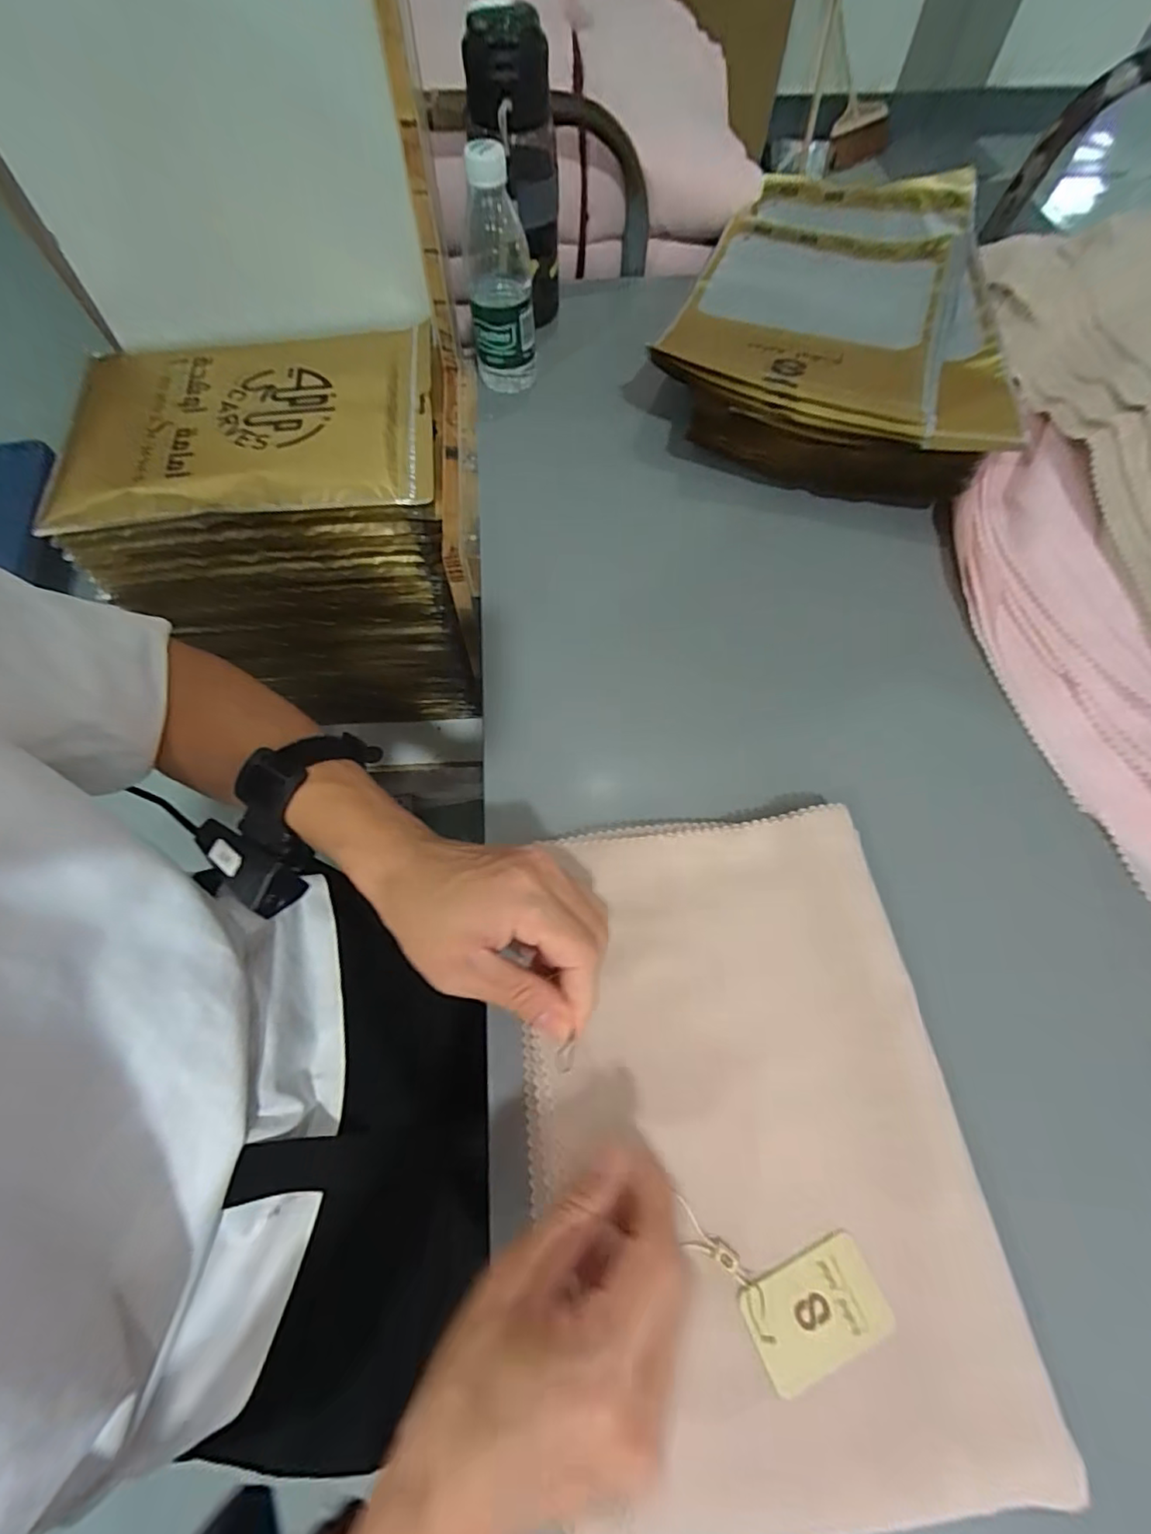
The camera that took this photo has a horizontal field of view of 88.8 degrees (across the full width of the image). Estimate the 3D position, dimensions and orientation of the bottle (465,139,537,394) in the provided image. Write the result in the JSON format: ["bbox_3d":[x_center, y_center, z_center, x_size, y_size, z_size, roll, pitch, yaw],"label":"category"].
[{"bbox_3d":[-0.070,-0.445,0.543,0.061,0.182,0.055,0,64,0],"label":"bottle"}]

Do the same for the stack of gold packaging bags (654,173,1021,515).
[{"bbox_3d":[0.273,-0.478,0.604,0.298,0.064,0.490,15,65,7],"label":"stack of gold packaging bags"}]

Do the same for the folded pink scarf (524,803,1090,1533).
[{"bbox_3d":[0.084,0.178,0.309,0.210,0.024,0.311,-7,64,-3],"label":"folded pink scarf"}]

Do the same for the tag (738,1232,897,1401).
[{"bbox_3d":[0.113,0.256,0.276,0.063,0.004,0.041,-22,60,-8],"label":"tag"}]

